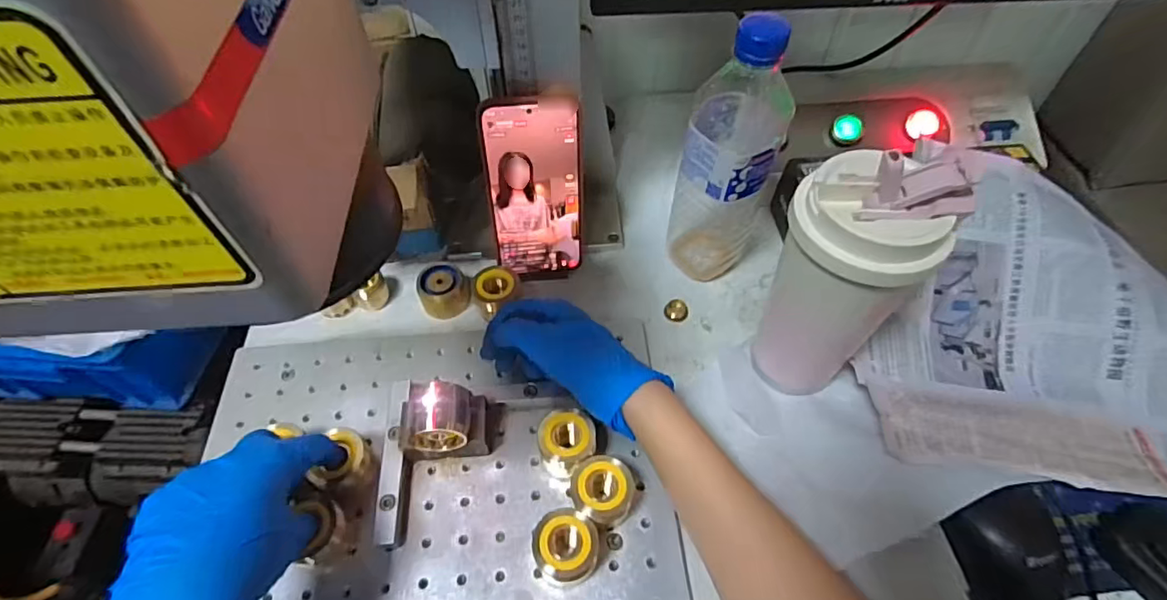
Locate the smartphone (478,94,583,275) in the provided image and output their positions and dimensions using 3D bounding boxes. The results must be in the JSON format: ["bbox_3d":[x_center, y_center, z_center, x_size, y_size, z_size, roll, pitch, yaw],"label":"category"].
[{"bbox_3d":[-0.038,-0.086,0.455,0.075,0.159,0.007,-5,43,-6],"label":"smartphone"}]

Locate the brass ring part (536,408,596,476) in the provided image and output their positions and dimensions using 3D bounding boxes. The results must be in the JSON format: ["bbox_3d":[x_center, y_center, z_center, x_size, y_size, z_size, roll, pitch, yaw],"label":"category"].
[{"bbox_3d":[-0.011,0.102,0.392,0.038,0.041,0.035,0,54,0],"label":"brass ring part"}]

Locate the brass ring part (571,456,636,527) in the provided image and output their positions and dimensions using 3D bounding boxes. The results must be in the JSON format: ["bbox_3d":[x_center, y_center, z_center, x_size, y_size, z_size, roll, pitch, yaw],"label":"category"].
[{"bbox_3d":[0.013,0.129,0.374,0.041,0.044,0.038,2,54,2],"label":"brass ring part"}]

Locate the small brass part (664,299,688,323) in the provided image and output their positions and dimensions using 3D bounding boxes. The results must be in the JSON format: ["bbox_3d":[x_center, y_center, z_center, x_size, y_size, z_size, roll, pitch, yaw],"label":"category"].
[{"bbox_3d":[0.082,0.008,0.491,0.020,0.008,0.018,1,54,1],"label":"small brass part"}]

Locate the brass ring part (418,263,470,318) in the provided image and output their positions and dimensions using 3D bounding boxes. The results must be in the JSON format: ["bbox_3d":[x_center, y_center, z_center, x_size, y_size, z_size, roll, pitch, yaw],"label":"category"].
[{"bbox_3d":[-0.121,-0.008,0.484,0.042,0.031,0.037,-18,56,-13],"label":"brass ring part"}]

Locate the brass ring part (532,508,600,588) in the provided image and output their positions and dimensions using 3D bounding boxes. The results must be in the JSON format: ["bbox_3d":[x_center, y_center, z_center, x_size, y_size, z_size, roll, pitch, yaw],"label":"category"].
[{"bbox_3d":[-0.011,0.158,0.357,0.040,0.039,0.039,-5,54,-3],"label":"brass ring part"}]

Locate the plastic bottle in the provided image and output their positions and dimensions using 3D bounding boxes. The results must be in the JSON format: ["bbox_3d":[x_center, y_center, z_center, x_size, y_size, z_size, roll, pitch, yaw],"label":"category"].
[{"bbox_3d":[0.112,-0.102,0.434,0.071,0.227,0.063,14,55,10],"label":"plastic bottle"}]

